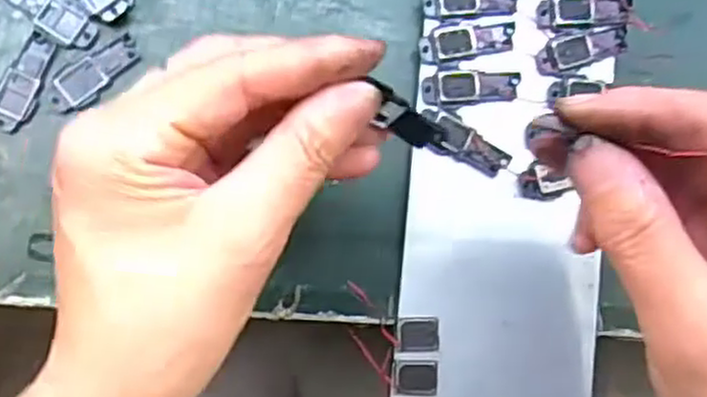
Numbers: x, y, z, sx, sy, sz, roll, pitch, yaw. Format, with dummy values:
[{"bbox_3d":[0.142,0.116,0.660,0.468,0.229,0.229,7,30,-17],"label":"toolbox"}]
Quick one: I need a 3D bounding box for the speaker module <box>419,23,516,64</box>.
[{"bbox_3d":[0.046,-0.063,0.309,0.039,0.005,0.014,-8,86,-6],"label":"speaker module"}]

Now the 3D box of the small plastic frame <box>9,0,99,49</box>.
[{"bbox_3d":[-0.120,-0.073,0.296,0.040,0.004,0.015,28,83,-2],"label":"small plastic frame"}]

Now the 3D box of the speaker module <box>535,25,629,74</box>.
[{"bbox_3d":[0.094,-0.061,0.311,0.040,0.004,0.015,-14,87,-6],"label":"speaker module"}]

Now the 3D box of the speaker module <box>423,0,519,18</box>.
[{"bbox_3d":[0.049,-0.081,0.310,0.039,0.006,0.013,-2,85,-6],"label":"speaker module"}]

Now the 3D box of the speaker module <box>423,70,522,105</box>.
[{"bbox_3d":[0.048,-0.045,0.303,0.039,0.004,0.014,-1,85,-5],"label":"speaker module"}]

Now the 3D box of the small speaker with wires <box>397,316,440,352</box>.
[{"bbox_3d":[0.026,0.053,0.295,0.017,0.004,0.013,1,85,-5],"label":"small speaker with wires"}]

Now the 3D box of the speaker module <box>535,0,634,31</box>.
[{"bbox_3d":[0.096,-0.078,0.312,0.040,0.004,0.015,-5,86,-6],"label":"speaker module"}]

